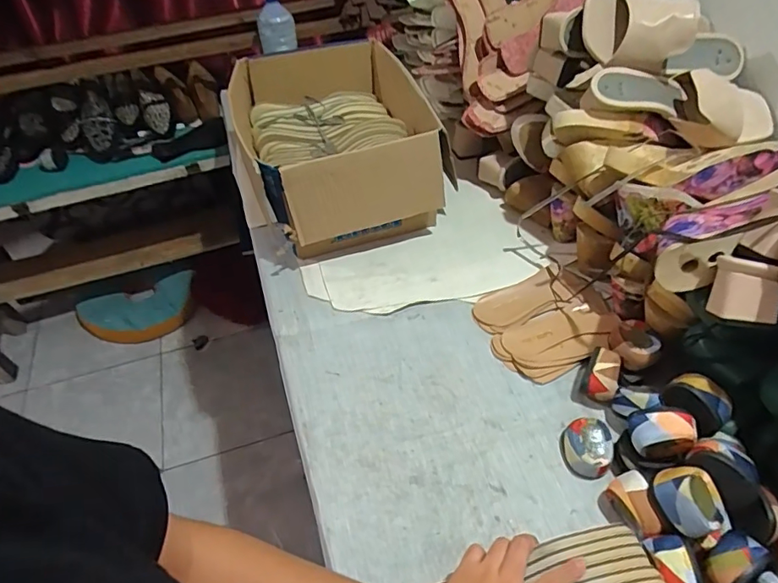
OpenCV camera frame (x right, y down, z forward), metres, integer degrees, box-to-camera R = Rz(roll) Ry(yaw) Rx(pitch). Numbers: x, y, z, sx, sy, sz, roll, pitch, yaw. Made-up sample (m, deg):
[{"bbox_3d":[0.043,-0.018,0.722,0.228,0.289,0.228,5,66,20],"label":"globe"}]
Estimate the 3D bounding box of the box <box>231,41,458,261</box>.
[{"bbox_3d":[-0.087,-0.254,0.875,0.311,0.187,0.375,-16,50,-10],"label":"box"}]

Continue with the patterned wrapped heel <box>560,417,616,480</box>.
[{"bbox_3d":[0.226,0.177,0.574,0.048,0.041,0.056,-12,50,-6],"label":"patterned wrapped heel"}]

